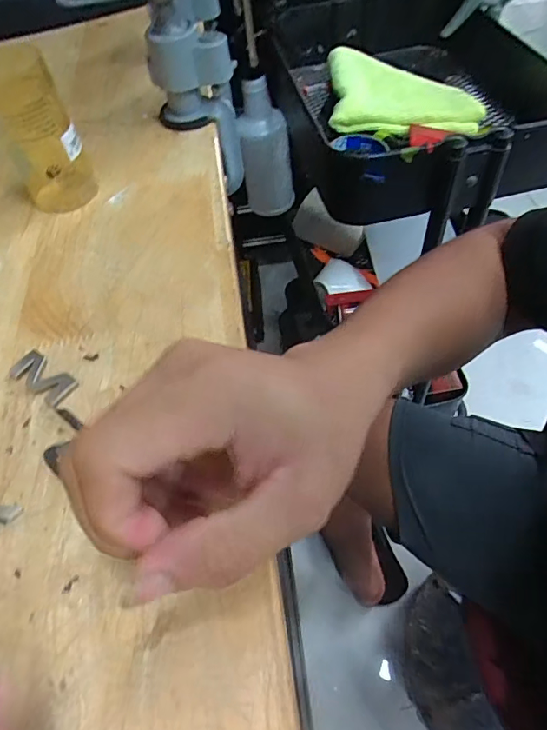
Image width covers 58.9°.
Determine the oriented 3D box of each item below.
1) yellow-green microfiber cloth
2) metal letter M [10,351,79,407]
[{"bbox_3d":[0.176,-0.383,0.665,0.193,0.039,0.170,-1,56,5],"label":"yellow-green microfiber cloth"},{"bbox_3d":[-0.133,0.006,0.279,0.045,0.004,0.020,29,62,22],"label":"metal letter M"}]

